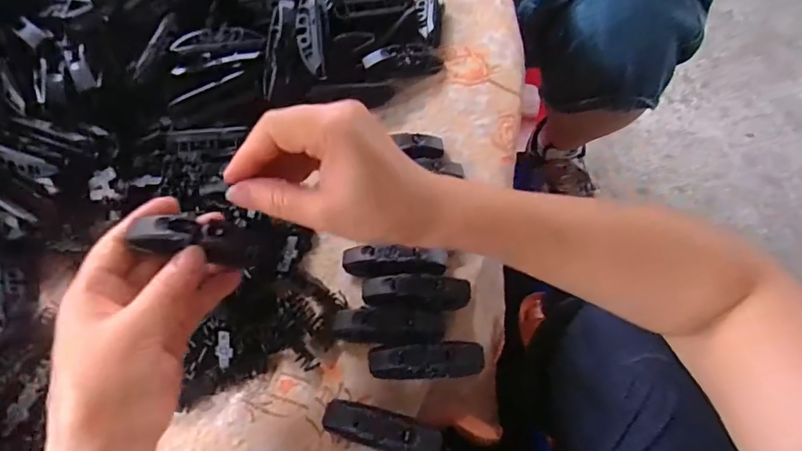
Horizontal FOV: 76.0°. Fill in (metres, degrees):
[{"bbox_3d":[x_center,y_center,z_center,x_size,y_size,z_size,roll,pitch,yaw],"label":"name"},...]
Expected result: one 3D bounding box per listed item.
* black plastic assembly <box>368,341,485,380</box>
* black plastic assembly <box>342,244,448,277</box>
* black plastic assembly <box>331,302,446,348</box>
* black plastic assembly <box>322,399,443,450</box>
[{"bbox_3d":[0.016,0.087,0.329,0.072,0.019,0.021,-4,64,2],"label":"black plastic assembly"},{"bbox_3d":[-0.005,0.026,0.353,0.071,0.016,0.020,2,65,5],"label":"black plastic assembly"},{"bbox_3d":[-0.008,0.065,0.338,0.072,0.017,0.024,1,64,4],"label":"black plastic assembly"},{"bbox_3d":[-0.011,0.125,0.312,0.072,0.018,0.020,14,66,10],"label":"black plastic assembly"}]

